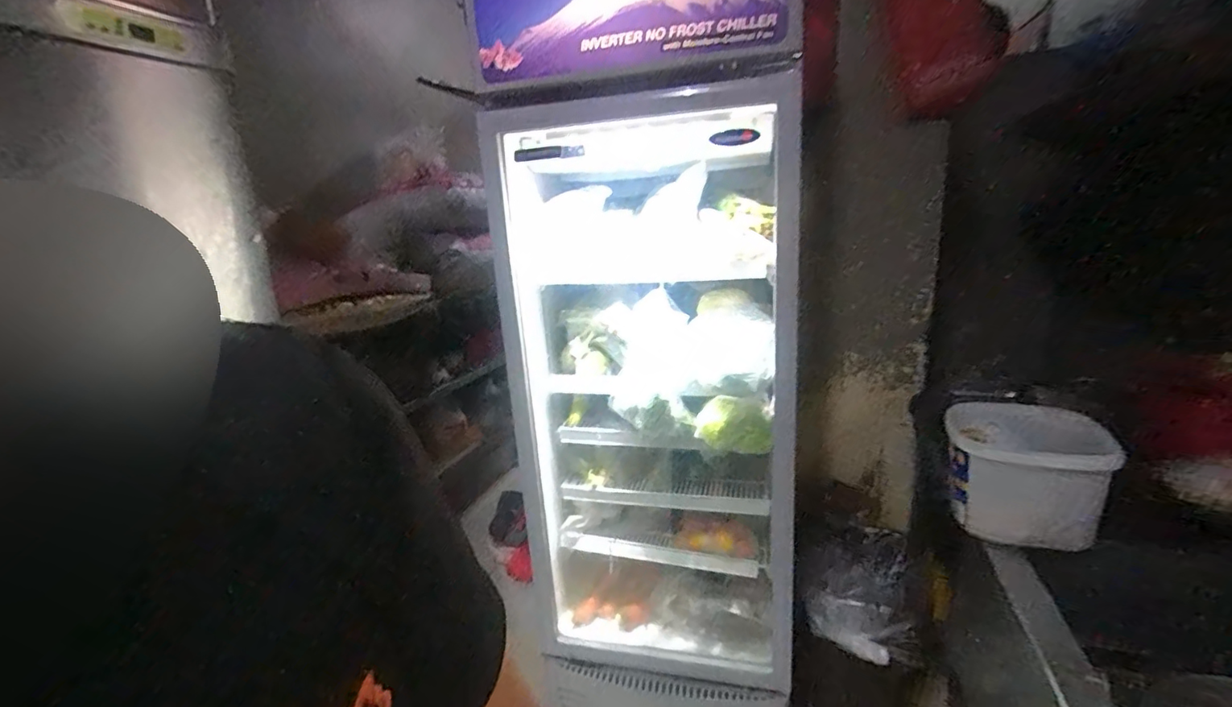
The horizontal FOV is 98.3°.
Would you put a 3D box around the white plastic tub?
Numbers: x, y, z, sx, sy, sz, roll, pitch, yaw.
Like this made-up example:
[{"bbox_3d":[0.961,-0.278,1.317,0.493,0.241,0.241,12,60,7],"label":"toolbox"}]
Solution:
[{"bbox_3d":[0.658,0.191,0.872,0.200,0.165,0.185,7,18,35],"label":"white plastic tub"}]

